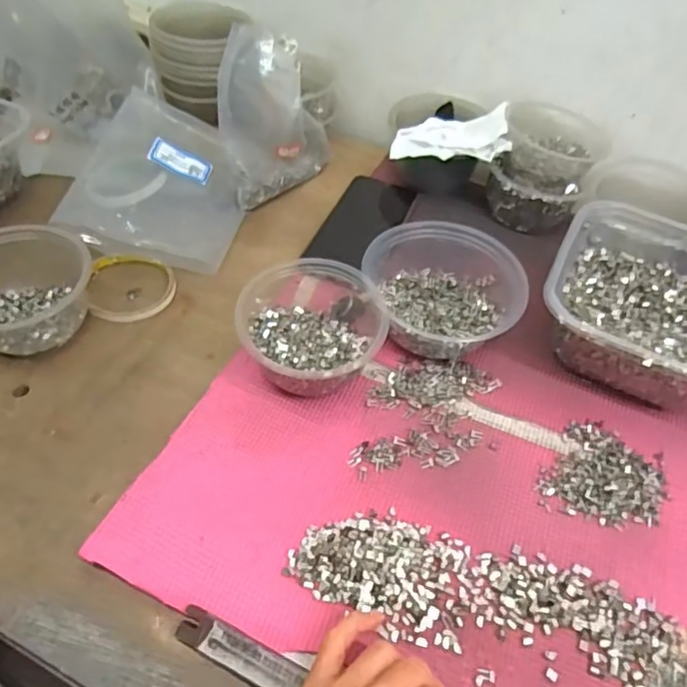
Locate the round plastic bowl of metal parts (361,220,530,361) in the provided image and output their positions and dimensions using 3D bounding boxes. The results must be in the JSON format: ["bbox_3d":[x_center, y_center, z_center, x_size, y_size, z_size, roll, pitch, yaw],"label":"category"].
[{"bbox_3d":[0.081,-0.051,0.508,0.118,0.069,0.138,-21,56,-18],"label":"round plastic bowl of metal parts"}]

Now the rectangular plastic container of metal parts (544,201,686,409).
[{"bbox_3d":[0.263,-0.032,0.503,0.171,0.072,0.174,24,55,15],"label":"rectangular plastic container of metal parts"}]

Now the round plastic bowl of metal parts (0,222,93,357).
[{"bbox_3d":[-0.270,-0.045,0.491,0.111,0.070,0.097,-29,59,-23],"label":"round plastic bowl of metal parts"}]

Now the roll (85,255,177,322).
[{"bbox_3d":[-0.196,-0.056,0.539,0.076,0.011,0.081,2,52,-2],"label":"roll"}]

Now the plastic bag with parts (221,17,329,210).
[{"bbox_3d":[-0.074,-0.243,0.607,0.130,0.166,0.037,-33,46,-25],"label":"plastic bag with parts"}]

